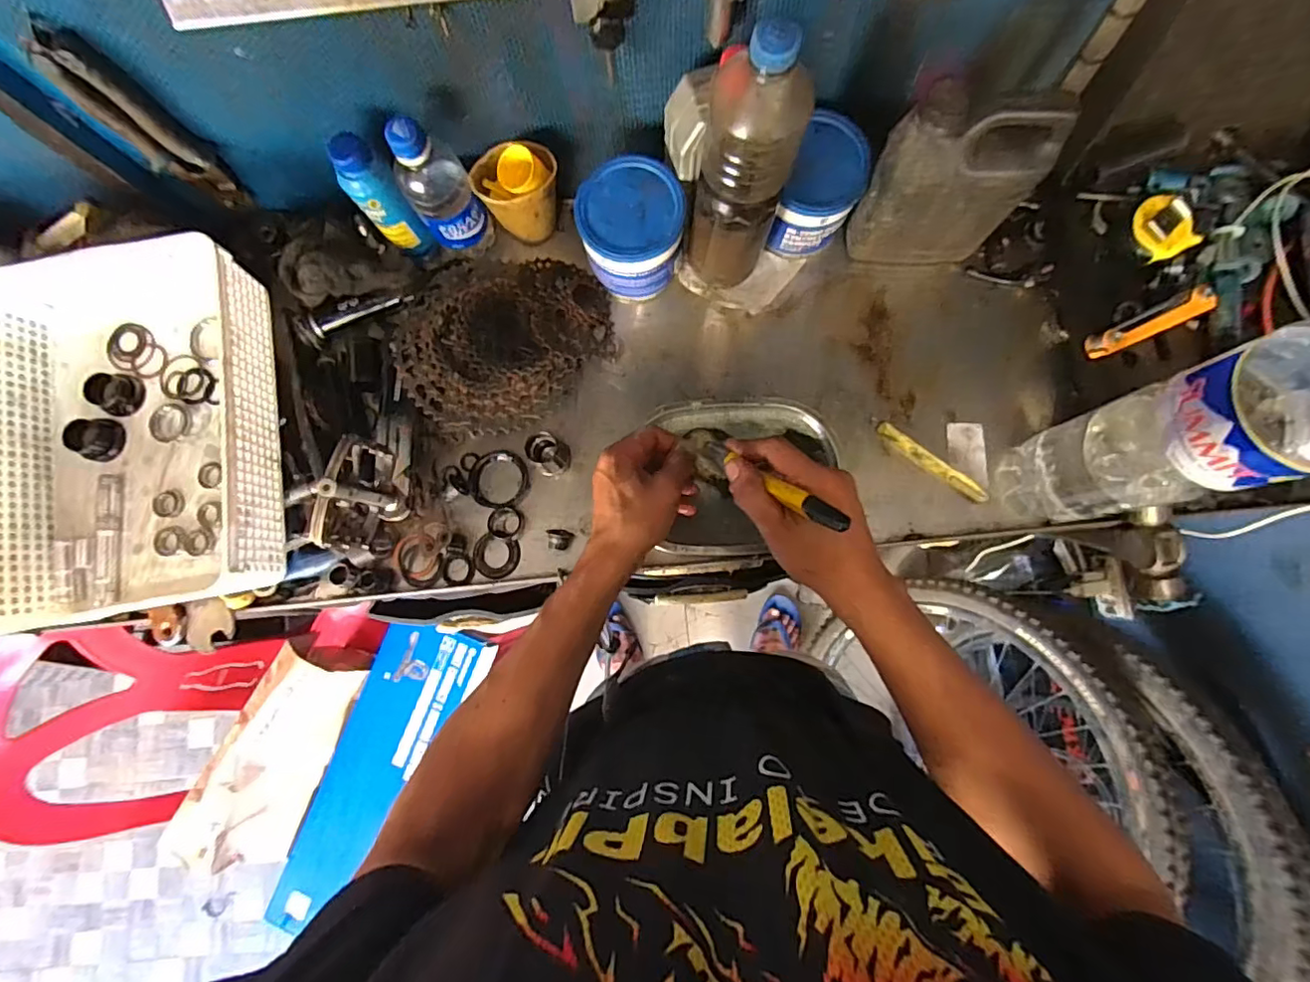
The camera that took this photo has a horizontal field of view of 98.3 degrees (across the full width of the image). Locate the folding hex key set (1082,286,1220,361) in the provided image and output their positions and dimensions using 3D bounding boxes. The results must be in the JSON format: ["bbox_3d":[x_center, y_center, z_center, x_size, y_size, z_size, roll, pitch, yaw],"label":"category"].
[{"bbox_3d":[0.449,-0.152,0.512,0.111,0.019,0.025,-24,81,-1],"label":"folding hex key set"}]

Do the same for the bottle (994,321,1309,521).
[{"bbox_3d":[0.384,-0.037,0.418,0.093,0.309,0.092,-13,81,1],"label":"bottle"}]

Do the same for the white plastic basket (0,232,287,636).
[{"bbox_3d":[-0.492,-0.055,0.538,0.245,0.087,0.334,-8,81,2],"label":"white plastic basket"}]

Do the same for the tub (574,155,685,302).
[{"bbox_3d":[-0.022,-0.261,0.573,0.098,0.086,0.107,0,81,3],"label":"tub"}]

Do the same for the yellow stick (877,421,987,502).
[{"bbox_3d":[0.280,-0.028,0.573,0.125,0.015,0.015,37,85,8],"label":"yellow stick"}]

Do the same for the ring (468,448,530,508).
[{"bbox_3d":[-0.162,-0.013,0.585,0.063,0.007,0.062,0,81,3],"label":"ring"}]

